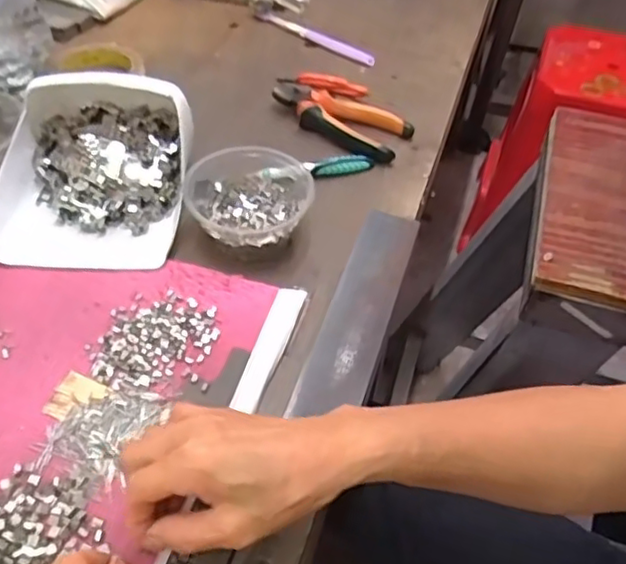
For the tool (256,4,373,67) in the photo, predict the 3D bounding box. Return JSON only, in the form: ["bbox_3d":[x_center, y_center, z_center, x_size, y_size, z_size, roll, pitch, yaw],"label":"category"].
[{"bbox_3d":[-0.002,-0.306,0.798,0.178,0.012,0.017,32,54,20],"label":"tool"}]

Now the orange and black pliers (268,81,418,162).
[{"bbox_3d":[0.024,-0.168,0.665,0.146,0.022,0.068,22,51,12],"label":"orange and black pliers"}]

